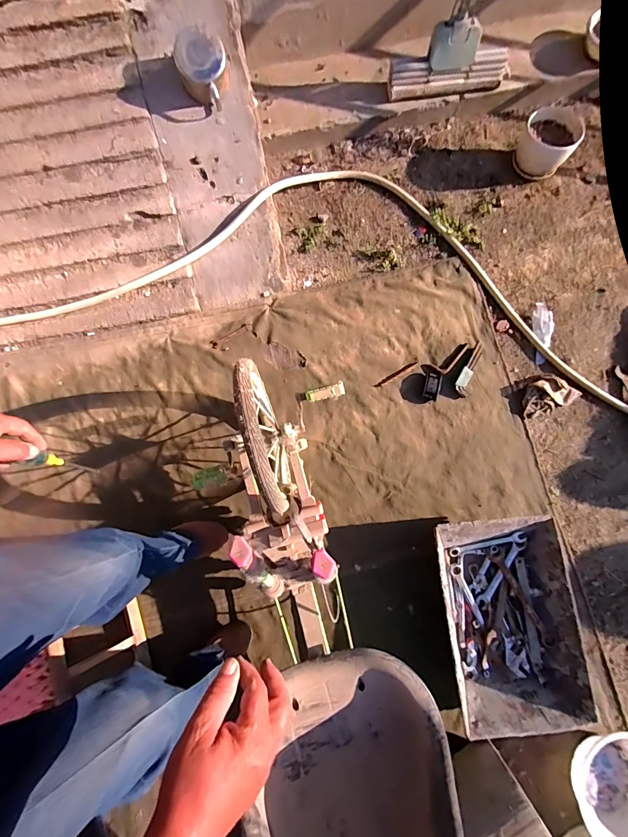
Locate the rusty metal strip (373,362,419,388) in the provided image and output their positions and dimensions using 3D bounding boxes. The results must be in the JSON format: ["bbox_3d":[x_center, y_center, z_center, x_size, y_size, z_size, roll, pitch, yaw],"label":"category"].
[{"bbox_3d":[0.244,-0.130,1.106,0.146,0.009,0.018,-28,81,-5],"label":"rusty metal strip"}]

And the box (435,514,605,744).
[{"bbox_3d":[0.477,0.494,0.938,0.318,0.107,0.471,-2,80,0],"label":"box"}]

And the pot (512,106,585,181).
[{"bbox_3d":[0.706,-0.834,1.137,0.152,0.126,0.156,0,80,0],"label":"pot"}]

